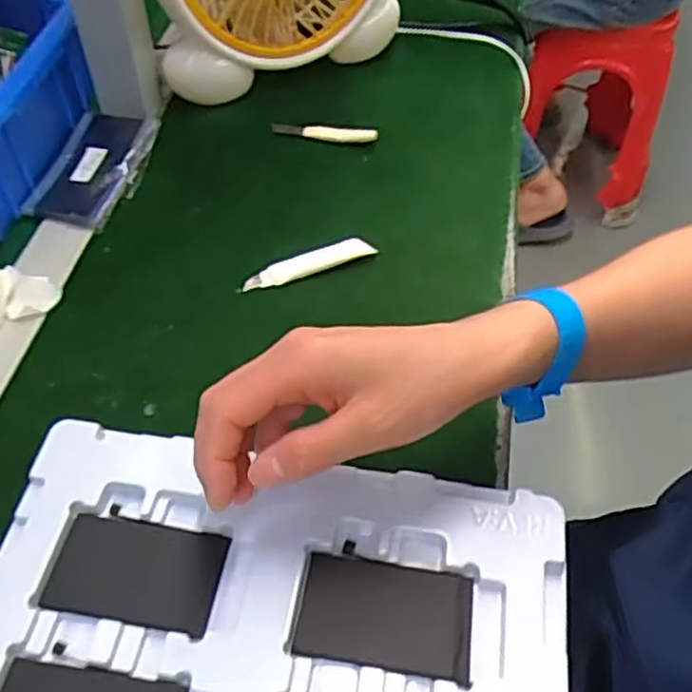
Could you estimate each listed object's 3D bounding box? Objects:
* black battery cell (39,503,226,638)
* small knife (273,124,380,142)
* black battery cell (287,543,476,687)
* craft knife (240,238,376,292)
[{"bbox_3d":[-0.102,0.110,0.350,0.079,0.007,0.051,8,51,5],"label":"black battery cell"},{"bbox_3d":[-0.018,-0.175,0.582,0.086,0.009,0.010,8,51,5],"label":"small knife"},{"bbox_3d":[0.019,0.125,0.337,0.079,0.005,0.051,7,51,4],"label":"black battery cell"},{"bbox_3d":[-0.026,-0.057,0.491,0.091,0.015,0.016,-17,54,-15],"label":"craft knife"}]

